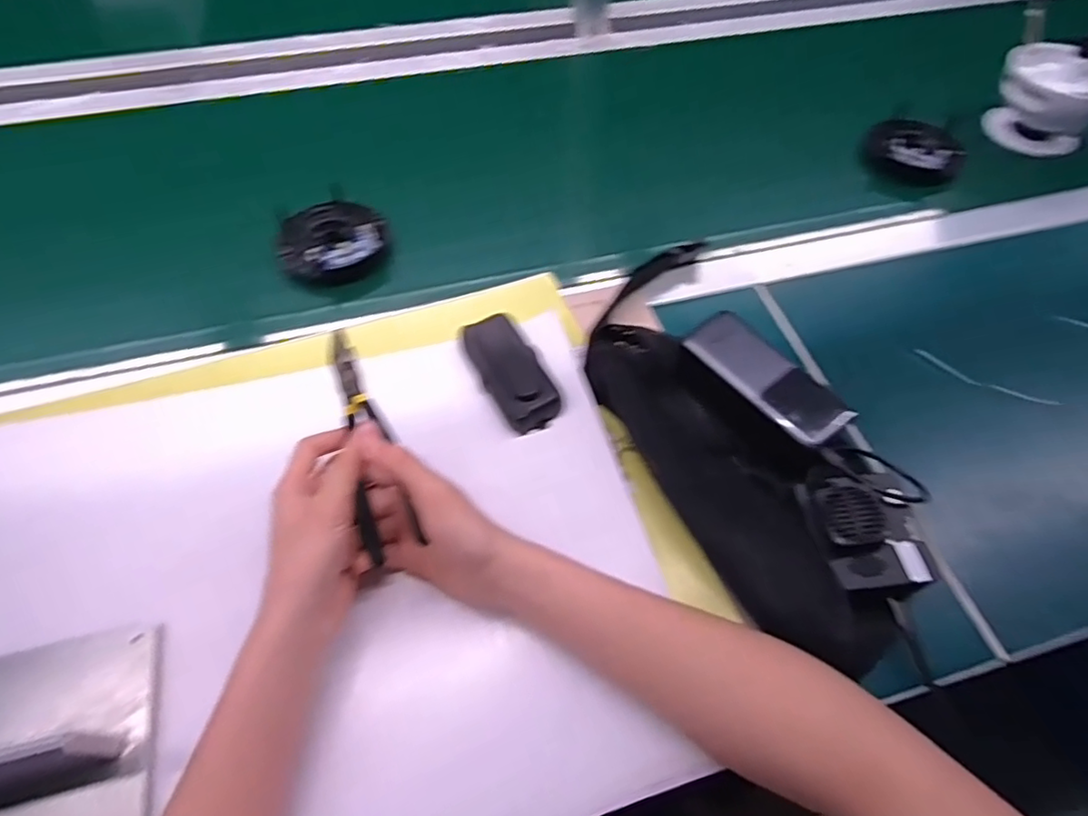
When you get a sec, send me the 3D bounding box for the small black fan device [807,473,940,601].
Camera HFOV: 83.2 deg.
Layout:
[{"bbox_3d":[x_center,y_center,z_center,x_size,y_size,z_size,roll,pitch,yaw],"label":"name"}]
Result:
[{"bbox_3d":[0.214,0.084,0.410,0.070,0.032,0.080,-9,57,-8],"label":"small black fan device"}]

